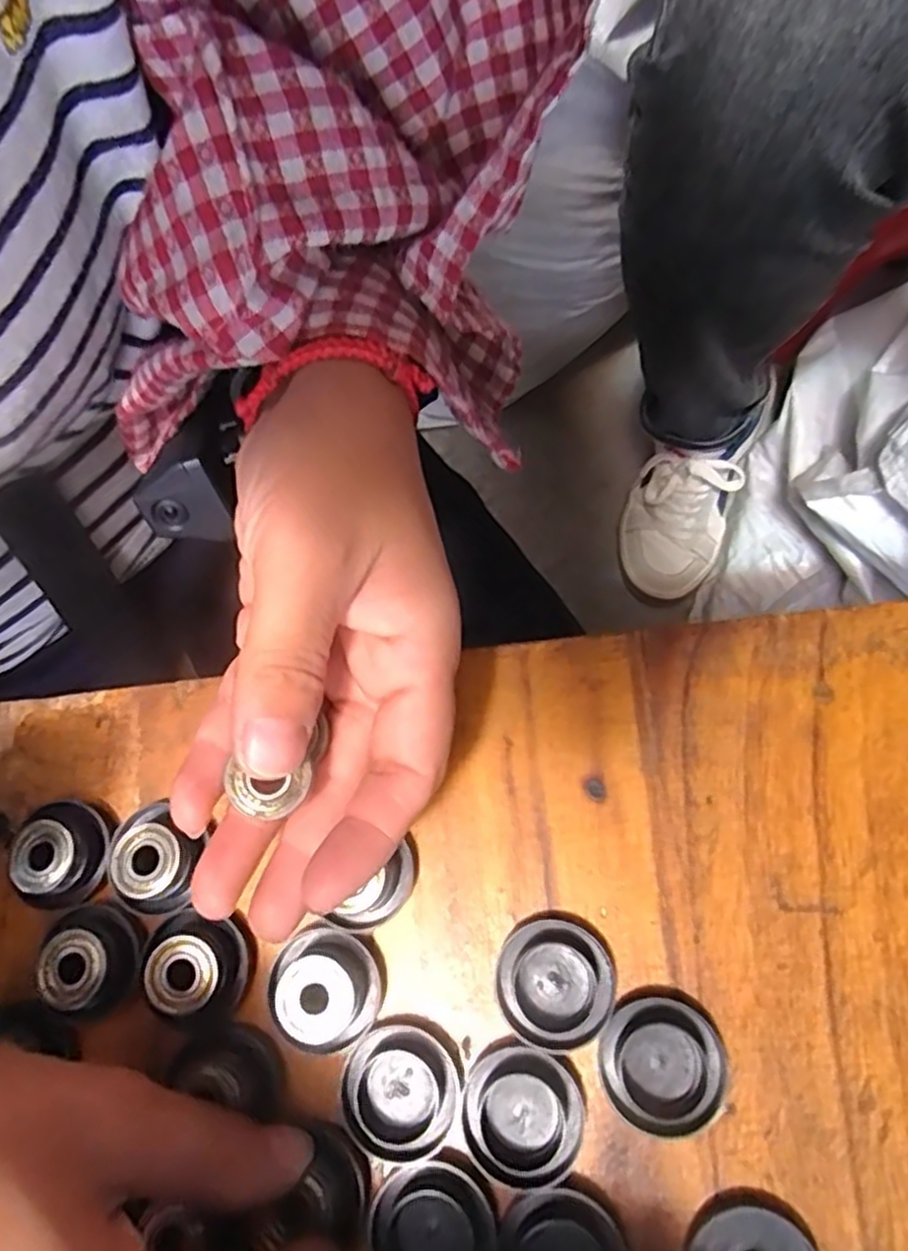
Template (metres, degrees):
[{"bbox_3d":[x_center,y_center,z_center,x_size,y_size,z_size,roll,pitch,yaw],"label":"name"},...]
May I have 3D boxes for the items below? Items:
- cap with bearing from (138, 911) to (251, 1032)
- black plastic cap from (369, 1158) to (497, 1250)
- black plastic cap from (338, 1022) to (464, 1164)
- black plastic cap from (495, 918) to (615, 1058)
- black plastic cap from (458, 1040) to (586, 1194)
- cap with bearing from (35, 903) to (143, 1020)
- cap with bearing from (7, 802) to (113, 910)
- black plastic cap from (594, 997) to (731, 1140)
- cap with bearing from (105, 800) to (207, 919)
[{"bbox_3d":[-0.076,0.101,0.206,0.028,0.010,0.028,0,71,-1],"label":"cap with bearing"},{"bbox_3d":[-0.006,0.162,0.187,0.032,0.005,0.031,0,71,-1],"label":"black plastic cap"},{"bbox_3d":[-0.015,0.130,0.194,0.032,0.004,0.032,0,71,-1],"label":"black plastic cap"},{"bbox_3d":[0.028,0.101,0.197,0.031,0.005,0.032,0,71,-1],"label":"black plastic cap"},{"bbox_3d":[0.019,0.133,0.190,0.032,0.004,0.032,0,71,-1],"label":"black plastic cap"},{"bbox_3d":[-0.110,0.101,0.212,0.026,0.017,0.030,-13,72,-5],"label":"cap with bearing"},{"bbox_3d":[-0.124,0.072,0.220,0.029,0.017,0.031,0,71,-1],"label":"cap with bearing"},{"bbox_3d":[0.056,0.118,0.189,0.032,0.006,0.032,0,71,-1],"label":"black plastic cap"},{"bbox_3d":[-0.092,0.073,0.216,0.027,0.016,0.032,17,71,5],"label":"cap with bearing"}]

